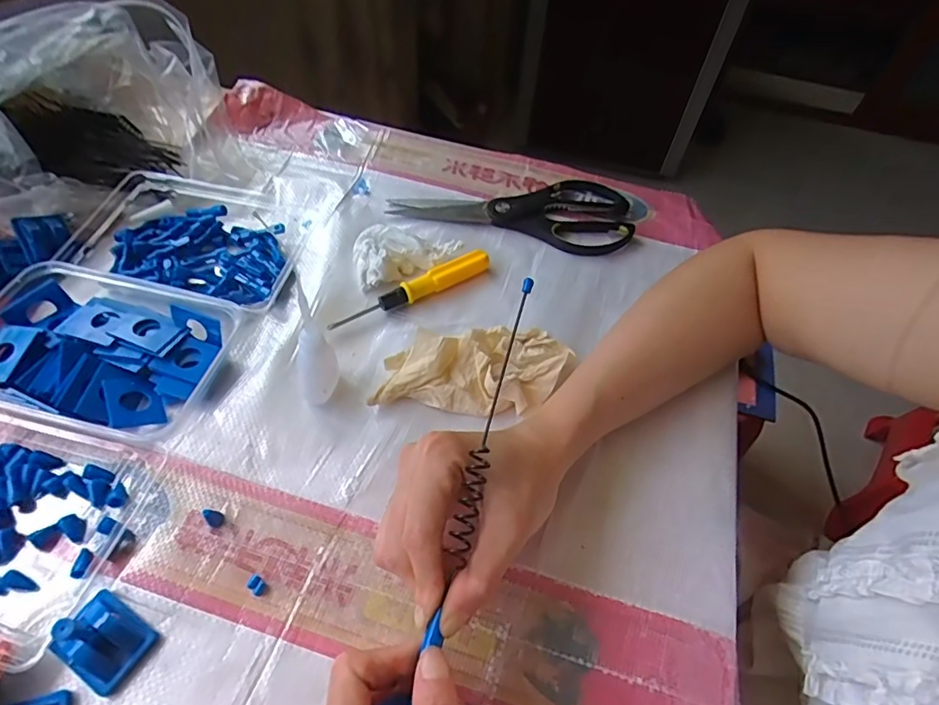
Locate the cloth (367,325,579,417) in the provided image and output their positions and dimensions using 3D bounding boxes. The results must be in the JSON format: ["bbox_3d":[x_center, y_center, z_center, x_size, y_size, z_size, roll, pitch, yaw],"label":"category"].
[{"bbox_3d":[0.004,0.008,0.380,0.144,0.037,0.071,-4,54,-7],"label":"cloth"}]

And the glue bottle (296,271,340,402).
[{"bbox_3d":[-0.102,-0.004,0.339,0.027,0.106,0.025,-18,57,-16],"label":"glue bottle"}]

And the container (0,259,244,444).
[{"bbox_3d":[-0.256,-0.002,0.364,0.150,0.036,0.118,18,55,9],"label":"container"}]

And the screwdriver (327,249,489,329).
[{"bbox_3d":[-0.045,-0.050,0.427,0.138,0.019,0.018,-28,60,-22],"label":"screwdriver"}]

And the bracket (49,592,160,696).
[{"bbox_3d":[-0.192,0.141,0.266,0.044,0.045,0.033,29,57,16],"label":"bracket"}]

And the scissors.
[{"bbox_3d":[0.042,-0.139,0.498,0.217,0.011,0.094,10,54,4],"label":"scissors"}]

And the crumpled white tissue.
[{"bbox_3d":[-0.054,-0.086,0.446,0.086,0.025,0.052,-15,56,-14],"label":"crumpled white tissue"}]

